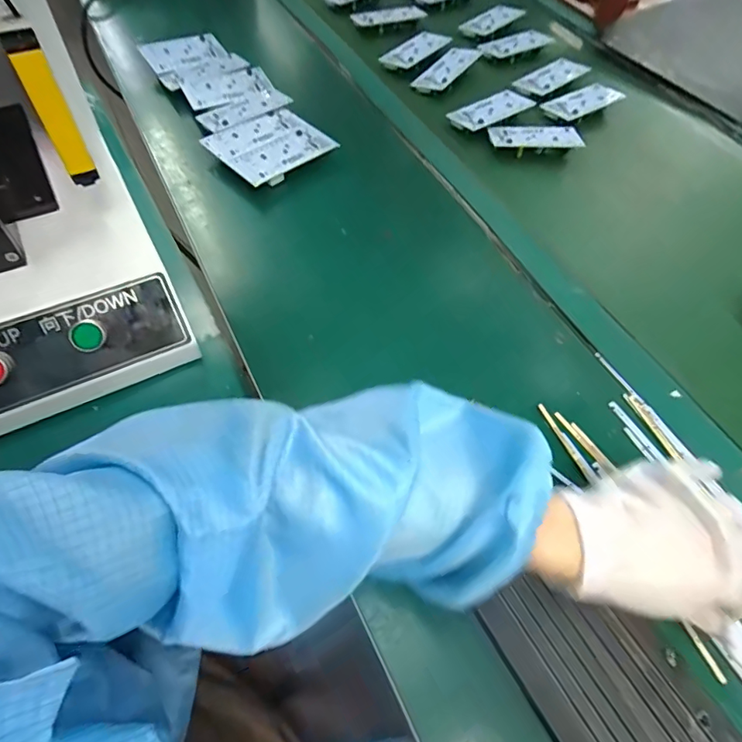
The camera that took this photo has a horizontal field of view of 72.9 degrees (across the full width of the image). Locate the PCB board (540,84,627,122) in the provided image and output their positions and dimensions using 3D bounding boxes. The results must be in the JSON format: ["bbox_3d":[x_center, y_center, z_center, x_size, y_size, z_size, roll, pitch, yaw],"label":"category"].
[{"bbox_3d":[0.299,-0.382,0.714,0.130,0.007,0.047,-28,70,-20],"label":"PCB board"}]

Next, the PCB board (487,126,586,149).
[{"bbox_3d":[0.216,-0.306,0.657,0.120,0.010,0.039,-5,71,-8],"label":"PCB board"}]

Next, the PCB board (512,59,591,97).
[{"bbox_3d":[0.274,-0.444,0.753,0.121,0.007,0.057,-34,65,-23],"label":"PCB board"}]

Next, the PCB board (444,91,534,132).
[{"bbox_3d":[0.168,-0.357,0.687,0.121,0.009,0.054,-29,67,-19],"label":"PCB board"}]

